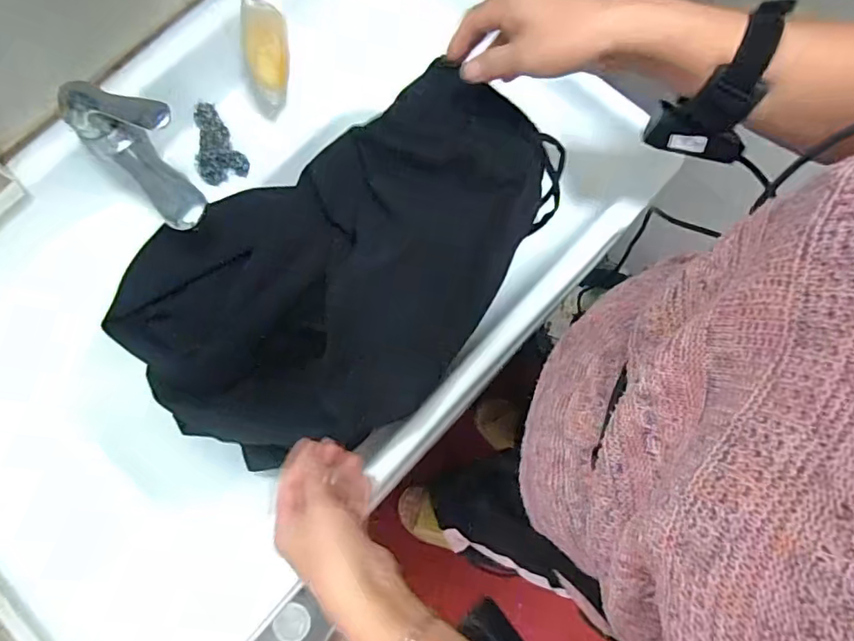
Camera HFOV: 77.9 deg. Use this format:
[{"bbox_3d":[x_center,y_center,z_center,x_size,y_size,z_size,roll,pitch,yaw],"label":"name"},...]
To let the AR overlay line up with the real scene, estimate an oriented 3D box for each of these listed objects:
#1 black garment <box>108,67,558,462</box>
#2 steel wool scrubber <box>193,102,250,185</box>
[{"bbox_3d":[-0.096,-0.065,0.515,0.308,0.110,0.410,40,80,9],"label":"black garment"},{"bbox_3d":[-0.236,-0.194,0.577,0.052,0.042,0.084,-28,78,-7],"label":"steel wool scrubber"}]

